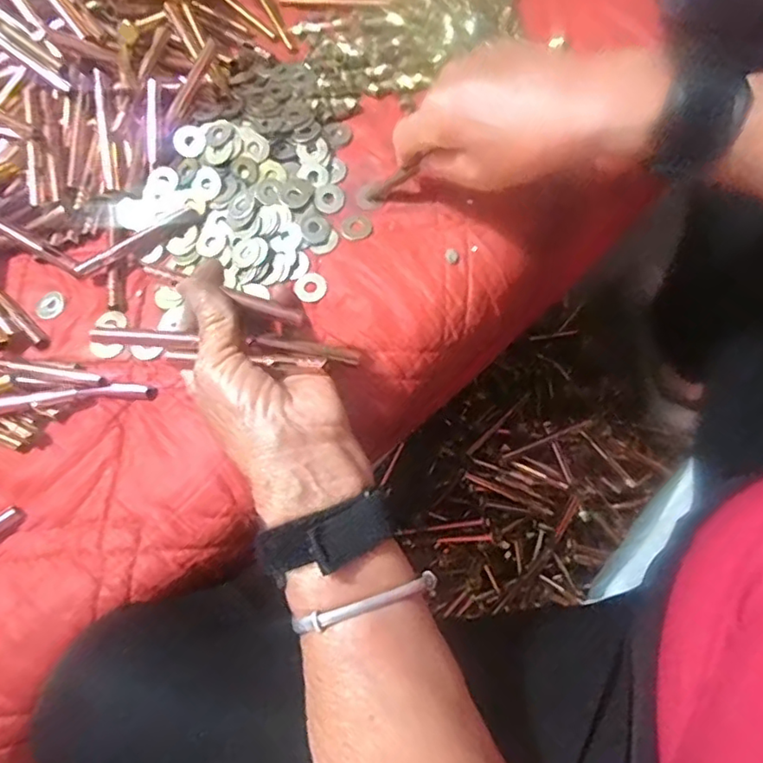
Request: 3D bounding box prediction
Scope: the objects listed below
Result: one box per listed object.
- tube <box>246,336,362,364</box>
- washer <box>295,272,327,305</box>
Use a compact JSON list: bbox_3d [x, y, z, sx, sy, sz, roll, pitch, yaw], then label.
[{"bbox_3d":[-0.044,-0.020,0.346,0.064,0.010,0.010,10,76,-10],"label":"tube"},{"bbox_3d":[-0.048,-0.064,0.407,0.021,0.004,0.023,-1,72,3],"label":"washer"}]

